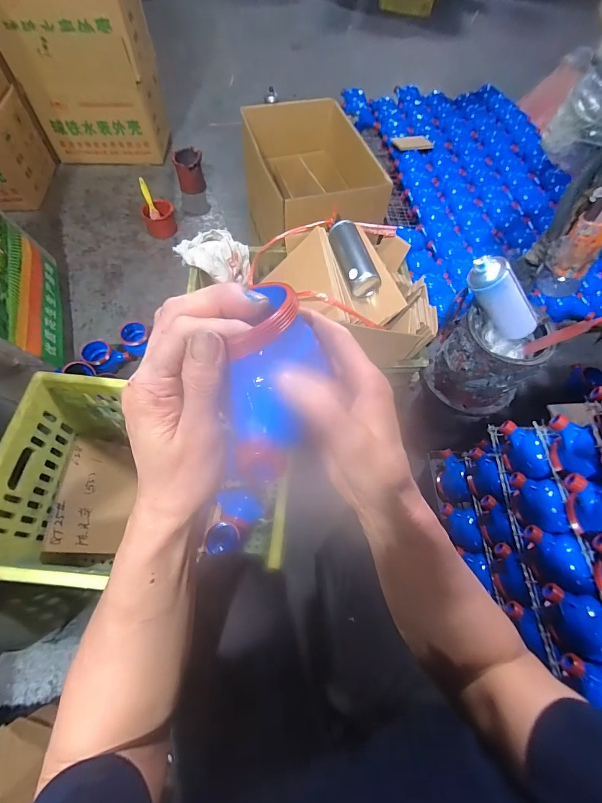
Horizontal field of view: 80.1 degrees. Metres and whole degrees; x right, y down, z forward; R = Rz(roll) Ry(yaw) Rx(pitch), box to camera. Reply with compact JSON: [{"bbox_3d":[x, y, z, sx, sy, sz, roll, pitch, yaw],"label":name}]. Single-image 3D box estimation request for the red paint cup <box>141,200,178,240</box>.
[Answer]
[{"bbox_3d":[-0.505,-0.654,1.291,0.110,0.080,0.107,1,63,-2],"label":"red paint cup"}]

